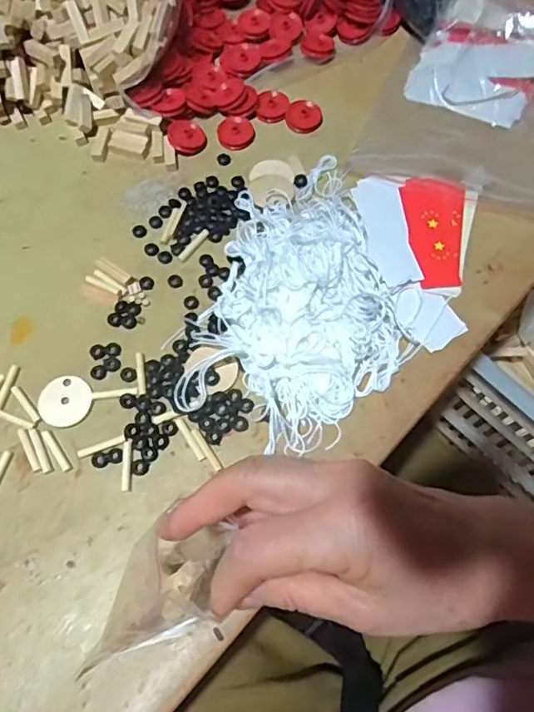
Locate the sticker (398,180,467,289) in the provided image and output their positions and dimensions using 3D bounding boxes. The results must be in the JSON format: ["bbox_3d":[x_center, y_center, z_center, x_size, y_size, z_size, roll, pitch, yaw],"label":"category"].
[{"bbox_3d":[0.121,-0.089,0.385,0.042,0.005,0.090,1,68,1],"label":"sticker"}]

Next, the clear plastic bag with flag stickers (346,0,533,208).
[{"bbox_3d":[0.183,-0.221,0.421,0.149,0.037,0.217,26,71,10],"label":"clear plastic bag with flag stickers"}]

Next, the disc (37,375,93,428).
[{"bbox_3d":[-0.131,0.029,0.349,0.034,0.004,0.034,0,68,1],"label":"disc"}]

